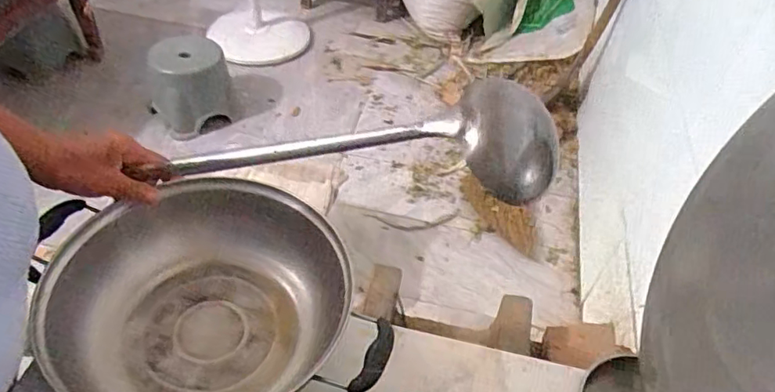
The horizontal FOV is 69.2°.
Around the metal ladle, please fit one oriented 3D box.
[{"bbox_3d":[-0.049,-0.040,0.479,0.369,0.075,0.053,-1,44,15],"label":"metal ladle"}]

